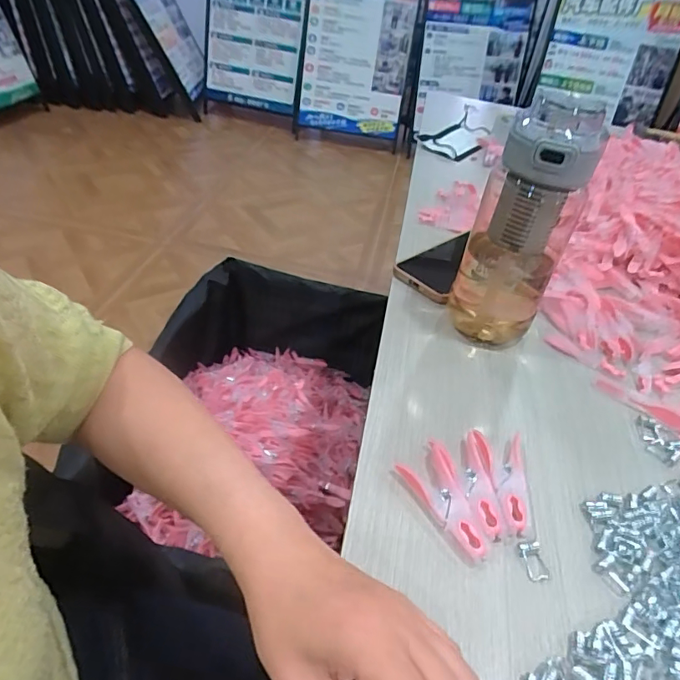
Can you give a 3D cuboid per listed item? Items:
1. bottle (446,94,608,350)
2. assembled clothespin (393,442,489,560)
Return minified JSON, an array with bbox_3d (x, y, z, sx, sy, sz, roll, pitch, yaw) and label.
[{"bbox_3d":[0.156,-0.096,0.434,0.084,0.208,0.081,21,43,16],"label":"bottle"},{"bbox_3d":[0.073,0.107,0.333,0.037,0.012,0.079,-15,46,-25],"label":"assembled clothespin"}]

